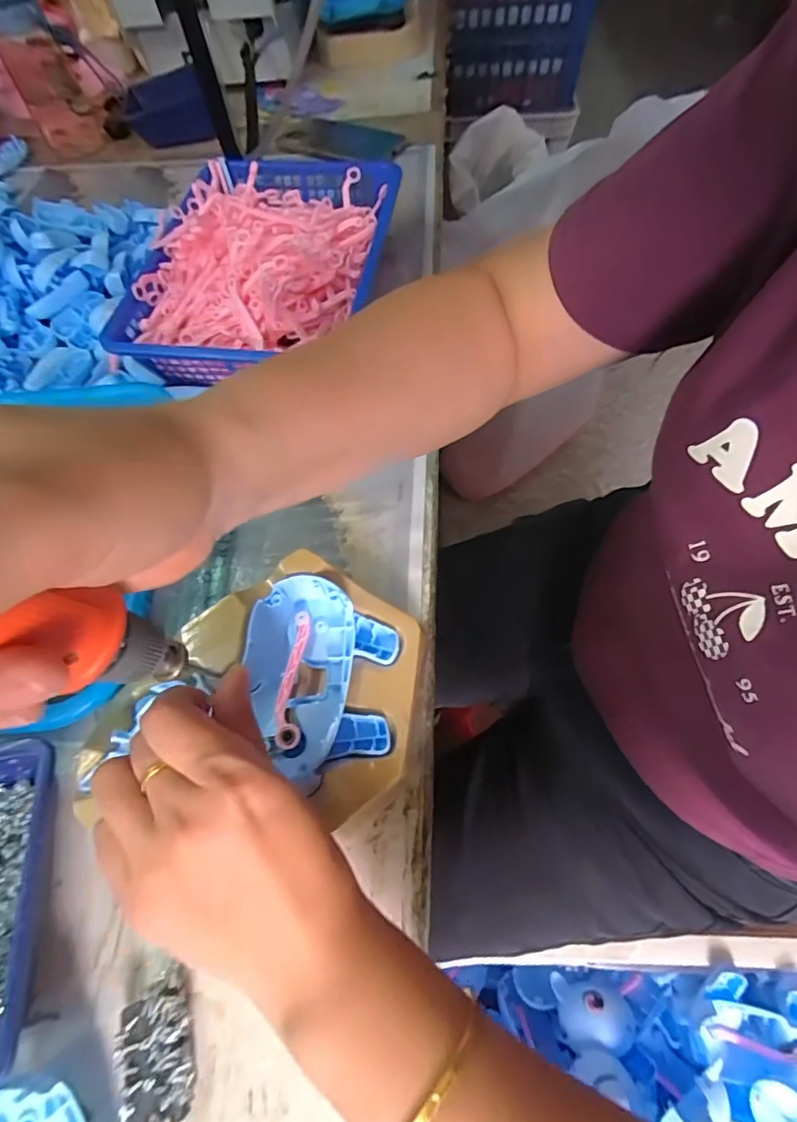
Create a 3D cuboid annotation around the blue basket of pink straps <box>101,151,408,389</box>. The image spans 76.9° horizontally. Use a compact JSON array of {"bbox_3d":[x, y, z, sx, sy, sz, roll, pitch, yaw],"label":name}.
[{"bbox_3d":[-0.123,-0.280,0.484,0.208,0.082,0.290,9,63,8],"label":"blue basket of pink straps"}]

